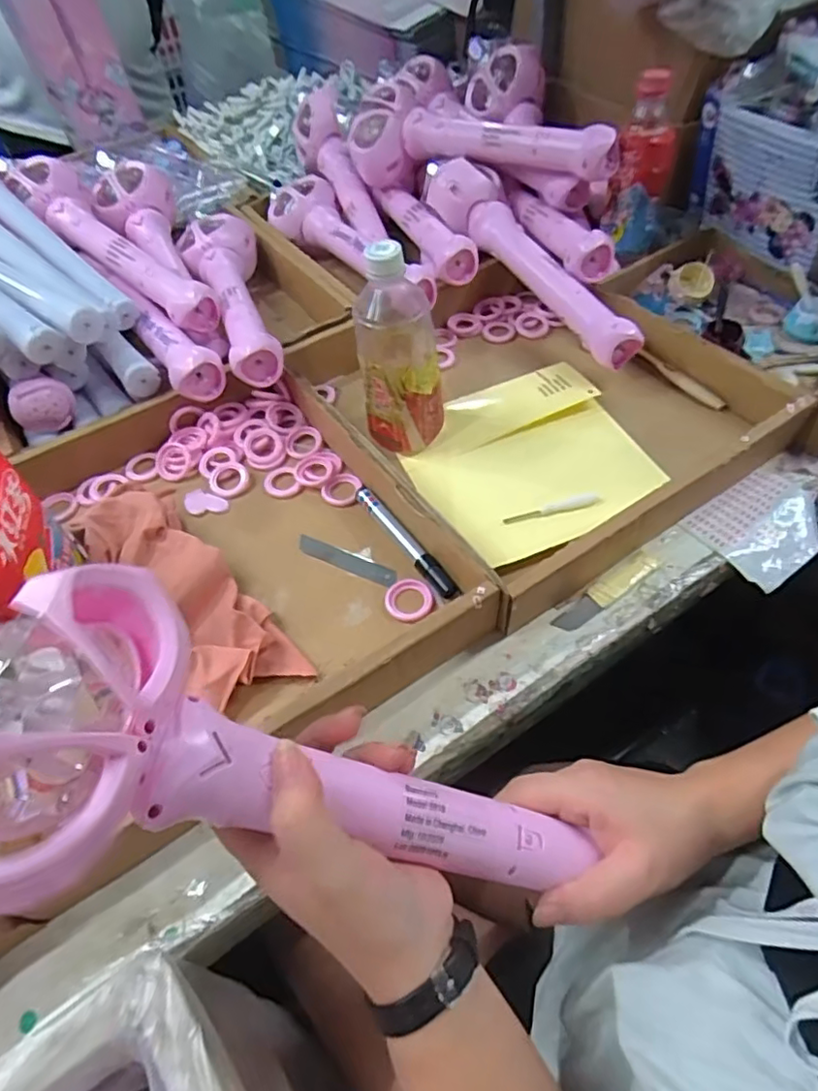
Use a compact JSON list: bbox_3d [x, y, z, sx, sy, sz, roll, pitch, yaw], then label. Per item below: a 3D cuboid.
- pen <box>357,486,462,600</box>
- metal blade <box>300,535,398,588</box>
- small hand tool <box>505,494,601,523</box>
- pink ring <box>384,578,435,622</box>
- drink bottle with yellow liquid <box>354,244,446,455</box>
[{"bbox_3d":[-0.005,-0.004,0.505,0.016,0.019,0.138,-32,57,-18],"label":"pen"},{"bbox_3d":[-0.053,0.012,0.511,0.096,0.005,0.018,20,60,20],"label":"metal blade"},{"bbox_3d":[0.124,-0.032,0.522,0.087,0.006,0.013,-10,56,-3],"label":"small hand tool"},{"bbox_3d":[0.000,0.044,0.476,0.037,0.008,0.037,-2,53,3],"label":"pink ring"},{"bbox_3d":[-0.008,-0.163,0.520,0.069,0.180,0.060,-7,53,-1],"label":"drink bottle with yellow liquid"}]

